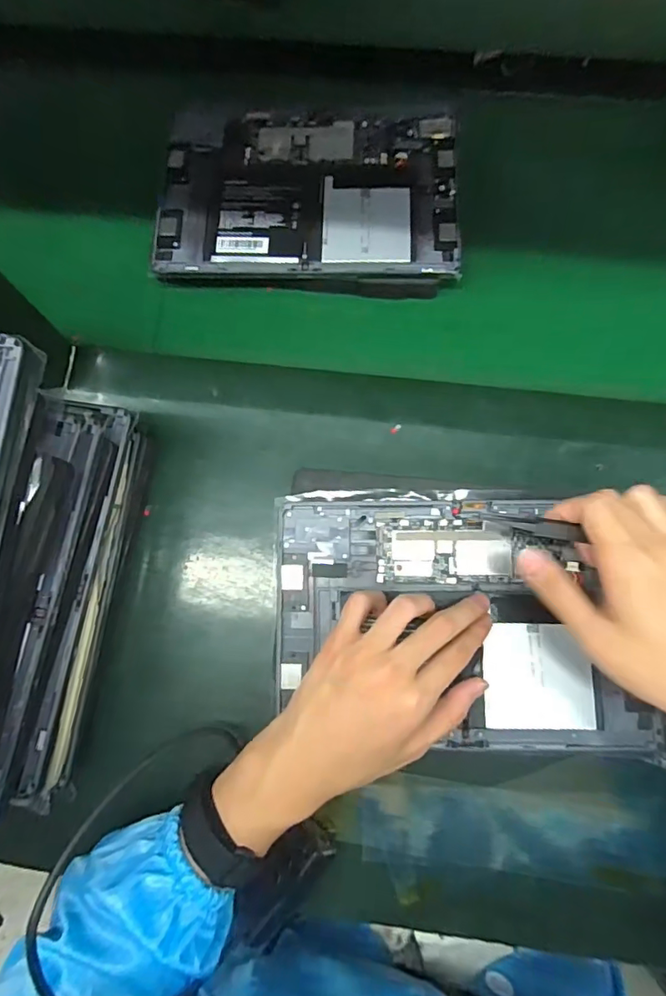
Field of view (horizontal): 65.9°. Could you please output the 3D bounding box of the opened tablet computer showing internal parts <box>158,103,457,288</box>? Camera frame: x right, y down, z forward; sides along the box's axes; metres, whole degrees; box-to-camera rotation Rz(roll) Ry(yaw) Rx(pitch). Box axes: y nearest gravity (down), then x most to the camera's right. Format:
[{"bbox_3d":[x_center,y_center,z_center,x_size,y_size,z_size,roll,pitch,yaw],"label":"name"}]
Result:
[{"bbox_3d":[-0.021,-0.269,0.445,0.253,0.018,0.180,2,77,2],"label":"opened tablet computer showing internal parts"}]

